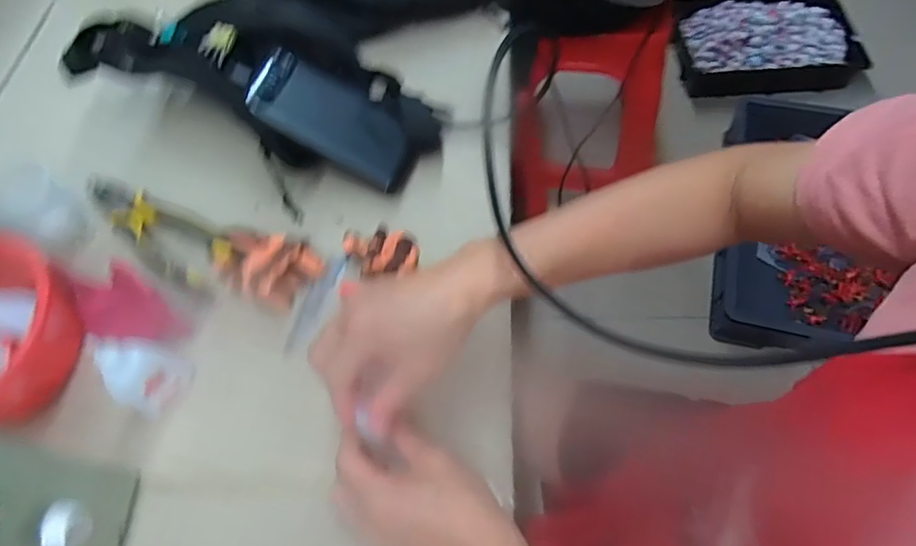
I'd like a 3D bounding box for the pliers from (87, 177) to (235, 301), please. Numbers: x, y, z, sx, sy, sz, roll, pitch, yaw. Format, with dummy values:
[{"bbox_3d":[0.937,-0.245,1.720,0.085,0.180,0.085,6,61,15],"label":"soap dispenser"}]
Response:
[{"bbox_3d":[-0.278,-0.042,0.501,0.178,0.015,0.062,26,66,17],"label":"pliers"}]

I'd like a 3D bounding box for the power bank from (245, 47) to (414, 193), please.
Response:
[{"bbox_3d":[-0.109,-0.138,0.505,0.149,0.024,0.070,31,63,-18],"label":"power bank"}]

